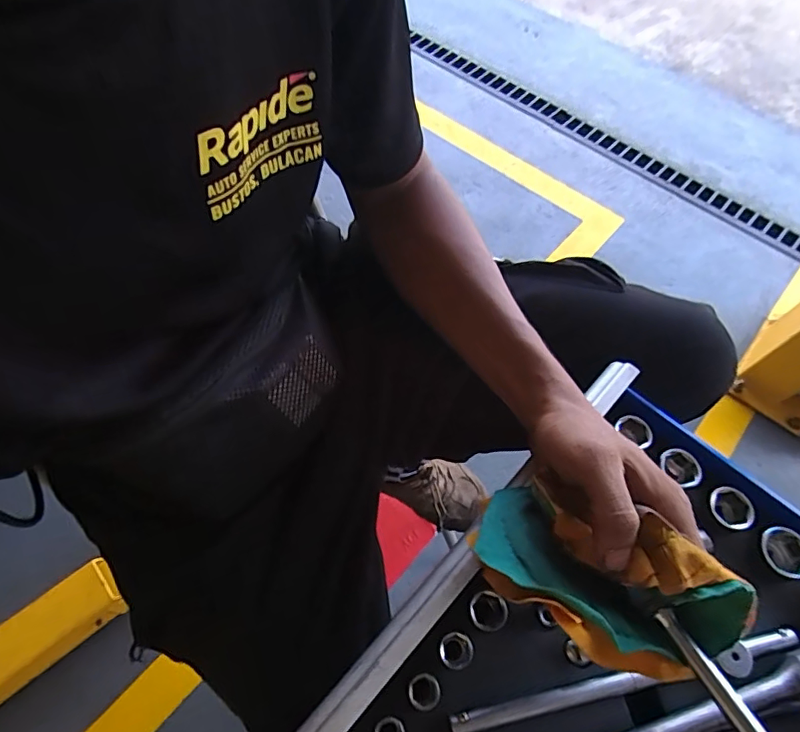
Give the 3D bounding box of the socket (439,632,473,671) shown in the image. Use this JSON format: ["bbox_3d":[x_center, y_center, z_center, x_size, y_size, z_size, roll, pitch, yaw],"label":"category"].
[{"bbox_3d":[0.037,0.193,0.342,0.022,0.021,0.021,2,64,-4],"label":"socket"}]

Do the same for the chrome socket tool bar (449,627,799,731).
[{"bbox_3d":[0.156,0.217,0.341,0.248,0.019,0.021,-9,65,-9],"label":"chrome socket tool bar"}]

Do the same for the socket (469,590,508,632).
[{"bbox_3d":[0.061,0.172,0.354,0.025,0.023,0.024,2,64,-4],"label":"socket"}]

